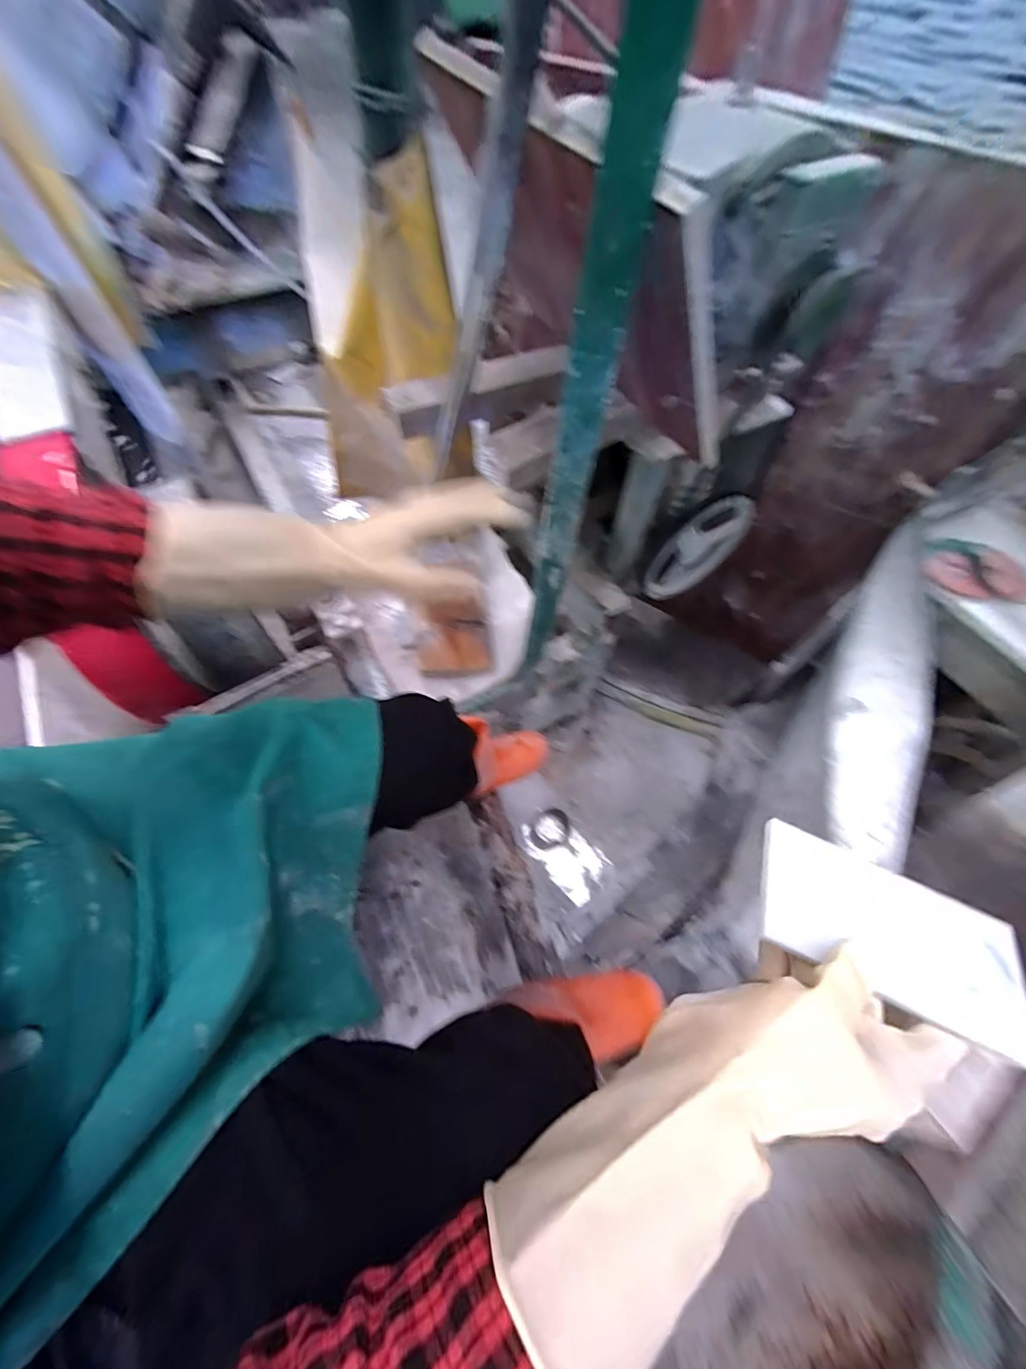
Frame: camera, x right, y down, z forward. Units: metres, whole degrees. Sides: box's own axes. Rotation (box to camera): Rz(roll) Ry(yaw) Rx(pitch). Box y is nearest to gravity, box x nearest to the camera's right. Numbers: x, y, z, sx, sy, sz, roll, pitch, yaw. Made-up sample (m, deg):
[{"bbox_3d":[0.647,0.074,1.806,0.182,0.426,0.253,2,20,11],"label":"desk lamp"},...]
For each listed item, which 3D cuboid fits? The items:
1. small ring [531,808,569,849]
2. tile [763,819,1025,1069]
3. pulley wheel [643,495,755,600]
[{"bbox_3d":[0.089,0.341,1.099,0.078,0.011,0.099,37,66,17],"label":"small ring"},{"bbox_3d":[0.219,0.143,0.273,0.147,0.014,0.076,26,63,8],"label":"tile"},{"bbox_3d":[0.316,-0.229,0.796,0.207,0.207,0.026,-25,65,-15],"label":"pulley wheel"}]

